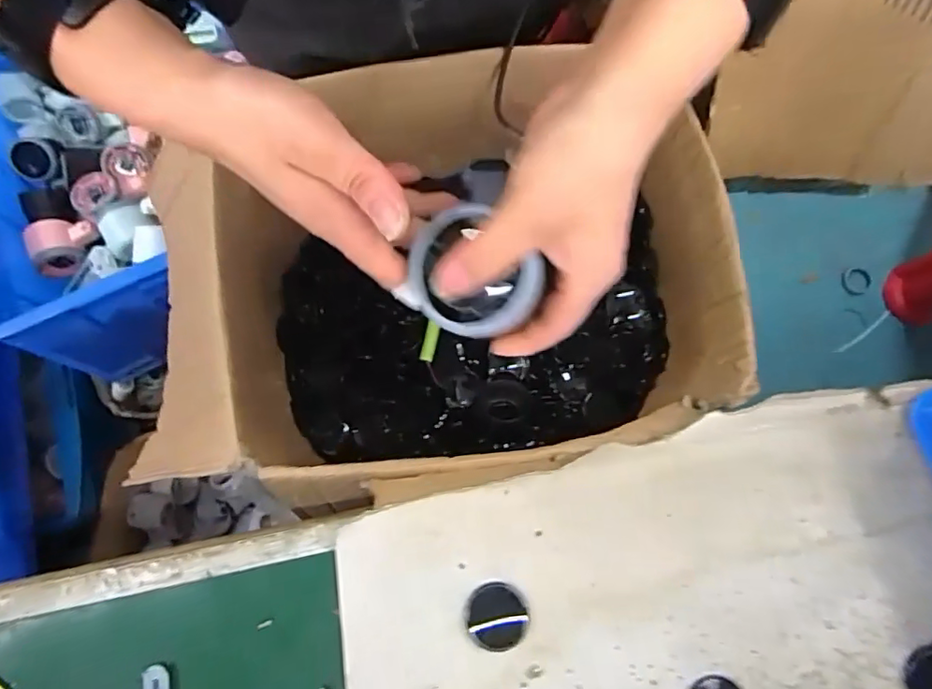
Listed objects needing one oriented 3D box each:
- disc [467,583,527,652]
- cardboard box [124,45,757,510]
[{"bbox_3d":[0.019,0.167,0.348,0.035,0.008,0.037,0,78,-1],"label":"disc"},{"bbox_3d":[-0.002,-0.048,0.534,0.397,0.237,0.328,-13,78,-4],"label":"cardboard box"}]

